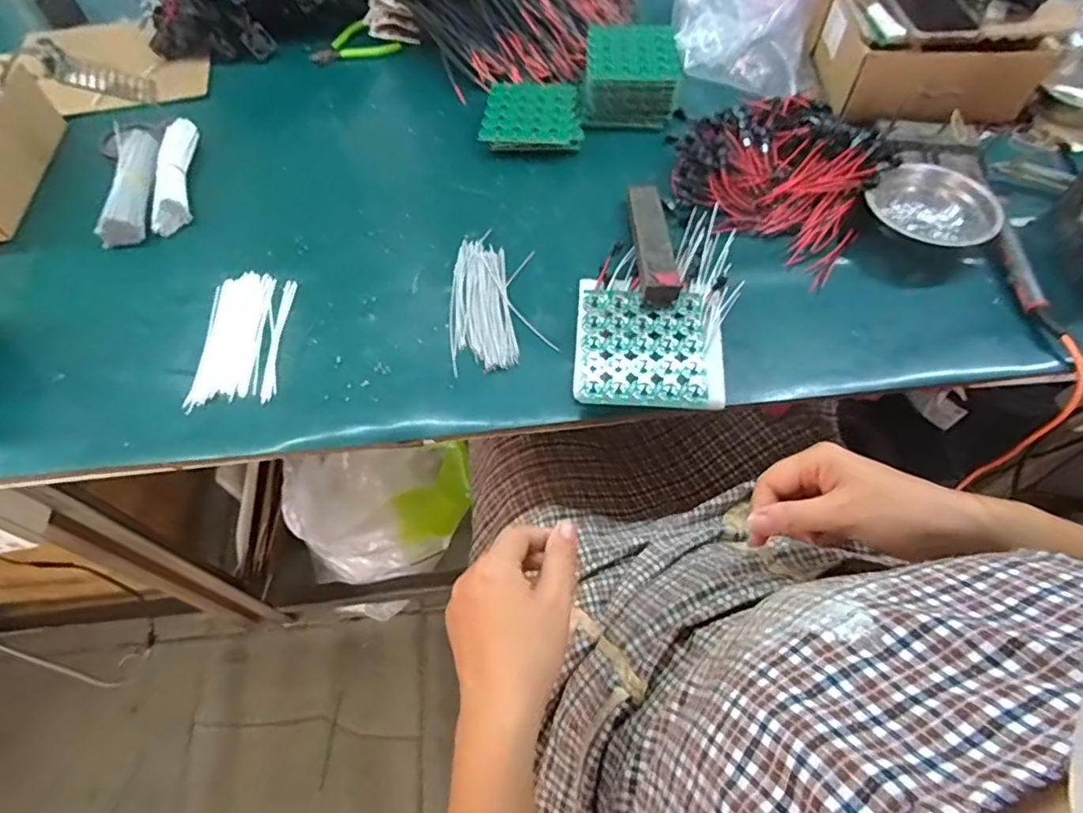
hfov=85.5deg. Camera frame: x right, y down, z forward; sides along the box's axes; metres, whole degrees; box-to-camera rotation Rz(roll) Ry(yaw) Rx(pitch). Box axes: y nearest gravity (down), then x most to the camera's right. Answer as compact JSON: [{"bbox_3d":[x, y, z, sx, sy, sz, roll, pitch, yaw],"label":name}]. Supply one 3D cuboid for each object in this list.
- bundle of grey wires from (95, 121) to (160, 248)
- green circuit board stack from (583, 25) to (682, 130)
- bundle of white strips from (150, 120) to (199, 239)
[{"bbox_3d":[-0.455,-0.253,0.658,0.053,0.037,0.172,-10,60,-4],"label":"bundle of grey wires"},{"bbox_3d":[0.112,-0.421,0.744,0.118,0.062,0.126,4,60,4],"label":"green circuit board stack"},{"bbox_3d":[-0.417,-0.267,0.671,0.033,0.029,0.173,-9,60,-3],"label":"bundle of white strips"}]

